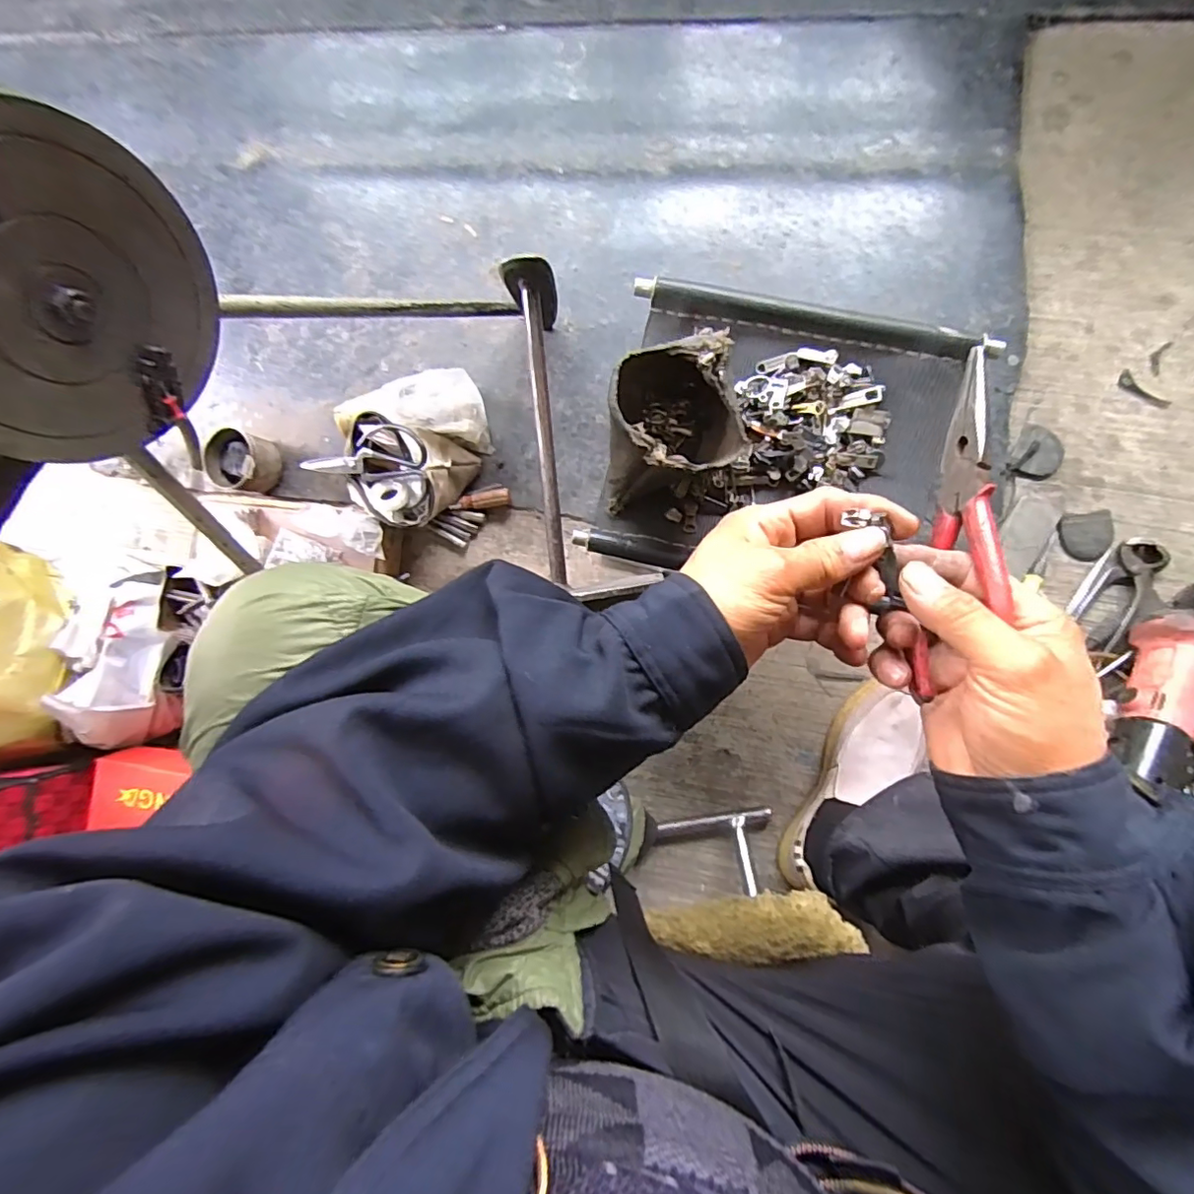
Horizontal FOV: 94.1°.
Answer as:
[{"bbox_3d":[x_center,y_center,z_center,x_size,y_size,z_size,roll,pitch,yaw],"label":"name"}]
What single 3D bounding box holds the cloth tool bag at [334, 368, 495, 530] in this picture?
[{"bbox_3d":[-0.236,-0.180,0.691,0.194,0.095,0.184,-2,91,7],"label":"cloth tool bag"}]

